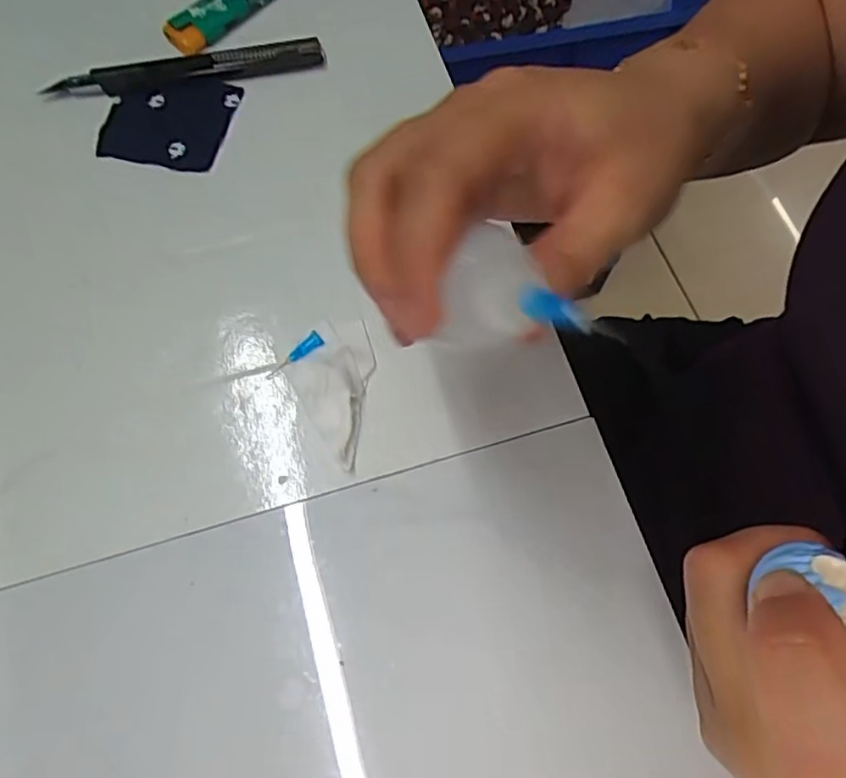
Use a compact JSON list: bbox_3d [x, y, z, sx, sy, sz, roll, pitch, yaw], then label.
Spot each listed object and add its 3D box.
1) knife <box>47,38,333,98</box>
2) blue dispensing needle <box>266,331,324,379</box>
[{"bbox_3d":[-0.125,-0.171,0.336,0.141,0.011,0.019,-10,68,-4],"label":"knife"},{"bbox_3d":[-0.059,-0.015,0.284,0.031,0.004,0.006,-38,72,4],"label":"blue dispensing needle"}]

